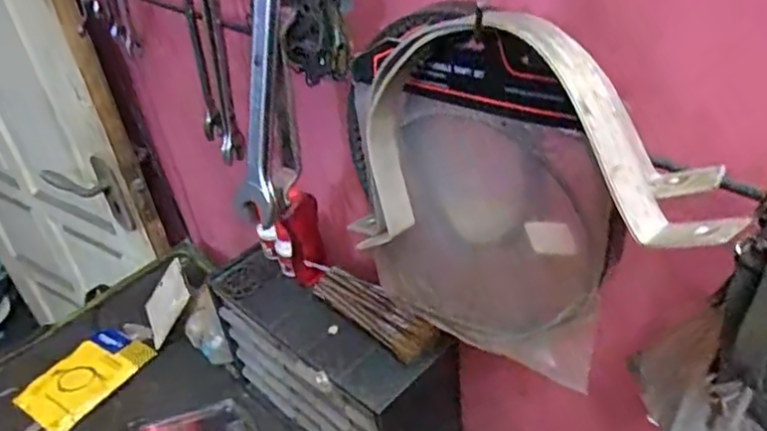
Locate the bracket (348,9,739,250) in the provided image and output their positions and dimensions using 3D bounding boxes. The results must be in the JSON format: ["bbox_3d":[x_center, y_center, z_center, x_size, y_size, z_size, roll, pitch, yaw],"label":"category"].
[{"bbox_3d":[0.081,-0.031,0.417,0.272,0.195,0.063,23,46,32],"label":"bracket"}]

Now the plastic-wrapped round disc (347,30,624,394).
[{"bbox_3d":[0.059,-0.011,0.496,0.237,0.258,0.022,25,43,33],"label":"plastic-wrapped round disc"}]

